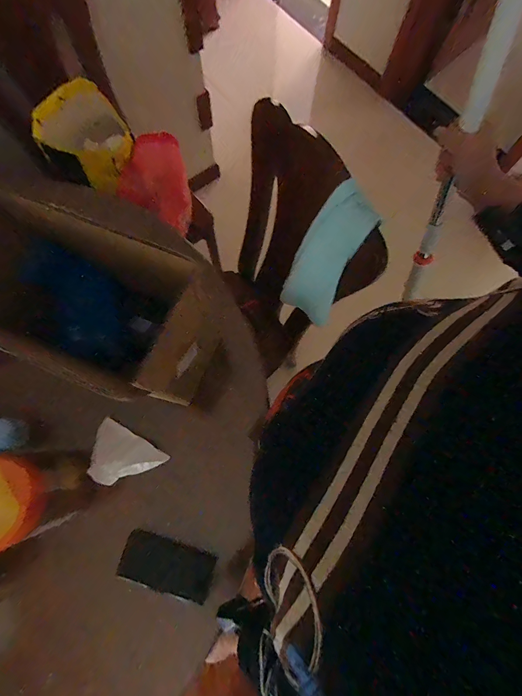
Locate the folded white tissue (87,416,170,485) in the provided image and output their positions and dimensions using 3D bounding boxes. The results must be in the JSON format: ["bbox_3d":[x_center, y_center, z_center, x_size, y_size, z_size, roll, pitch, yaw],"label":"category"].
[{"bbox_3d":[-0.271,0.217,0.603,0.146,0.037,0.103,32,75,7],"label":"folded white tissue"}]

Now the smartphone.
[{"bbox_3d":[-0.173,0.404,0.573,0.168,0.016,0.080,20,74,4],"label":"smartphone"}]

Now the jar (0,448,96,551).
[{"bbox_3d":[-0.365,0.233,0.490,0.155,0.146,0.134,-29,77,-10],"label":"jar"}]

